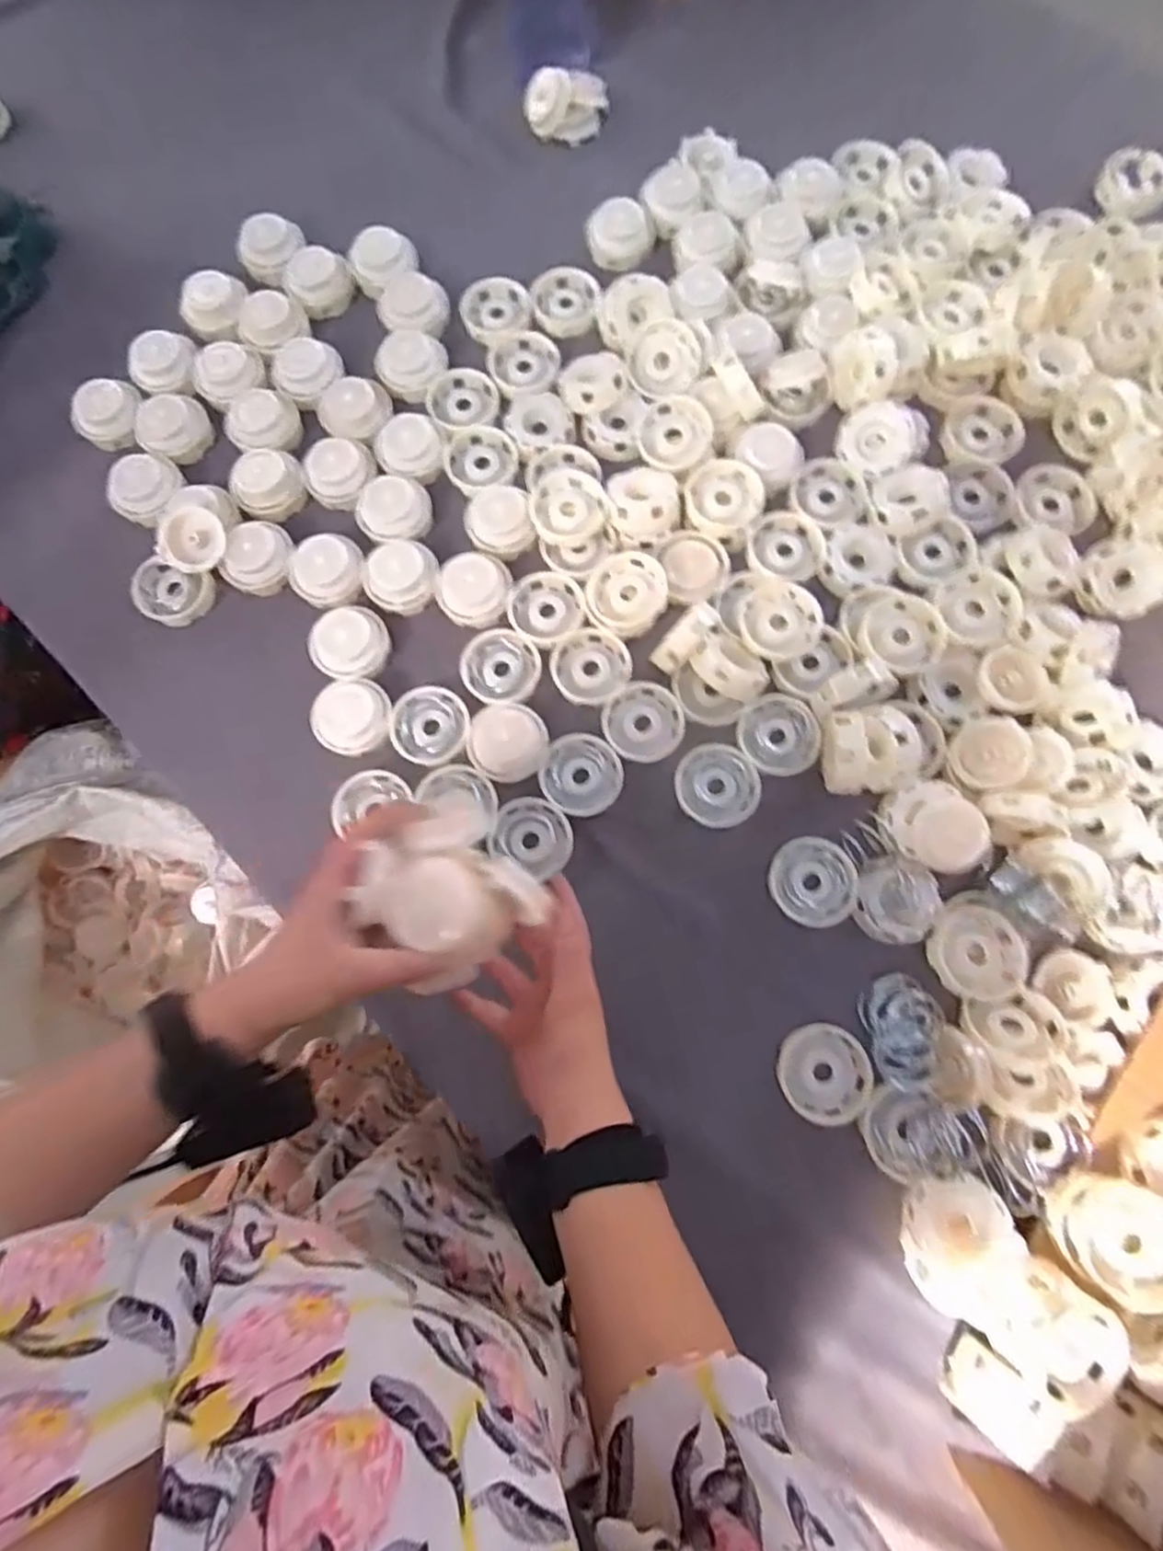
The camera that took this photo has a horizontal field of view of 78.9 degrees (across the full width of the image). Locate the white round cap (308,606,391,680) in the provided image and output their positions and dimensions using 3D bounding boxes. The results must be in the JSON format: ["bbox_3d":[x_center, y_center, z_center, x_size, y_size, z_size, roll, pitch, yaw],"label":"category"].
[{"bbox_3d":[-0.185,-0.106,0.567,0.058,0.021,0.058,0,79,1],"label":"white round cap"}]

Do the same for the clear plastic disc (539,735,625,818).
[{"bbox_3d":[0.001,0.001,0.546,0.059,0.011,0.062,0,79,1],"label":"clear plastic disc"}]

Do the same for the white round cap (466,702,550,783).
[{"bbox_3d":[-0.058,-0.028,0.540,0.062,0.031,0.060,0,79,1],"label":"white round cap"}]

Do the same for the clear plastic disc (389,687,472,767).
[{"bbox_3d":[-0.119,-0.039,0.556,0.061,0.011,0.063,0,79,1],"label":"clear plastic disc"}]

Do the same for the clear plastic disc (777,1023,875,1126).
[{"bbox_3d":[0.168,0.205,0.486,0.061,0.010,0.061,8,79,3],"label":"clear plastic disc"}]

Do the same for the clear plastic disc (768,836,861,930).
[{"bbox_3d":[0.170,0.078,0.519,0.060,0.004,0.063,-13,79,18],"label":"clear plastic disc"}]

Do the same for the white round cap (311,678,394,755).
[{"bbox_3d":[-0.178,-0.047,0.551,0.055,0.024,0.059,0,79,1],"label":"white round cap"}]

